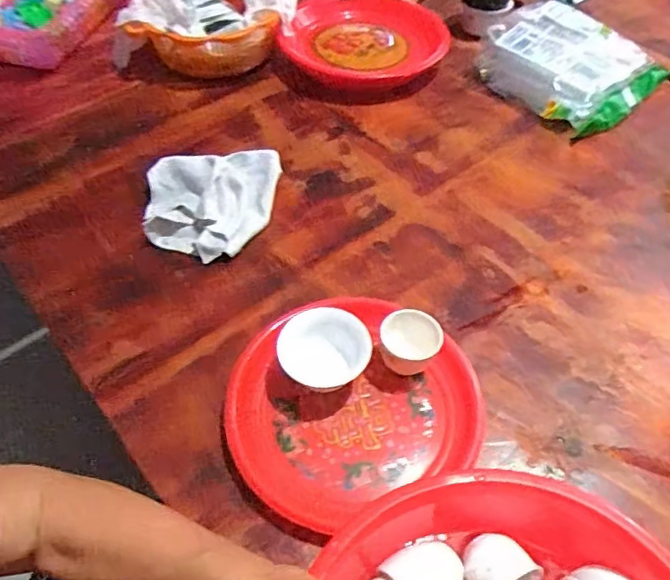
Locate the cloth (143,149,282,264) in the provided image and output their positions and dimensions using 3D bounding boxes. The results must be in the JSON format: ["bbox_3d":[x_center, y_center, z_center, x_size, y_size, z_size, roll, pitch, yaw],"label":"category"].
[{"bbox_3d":[-0.150,-0.122,0.704,0.155,0.046,0.183,18,54,14],"label":"cloth"}]

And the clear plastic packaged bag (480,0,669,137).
[{"bbox_3d":[0.341,-0.334,0.841,0.187,0.075,0.217,-38,61,-26],"label":"clear plastic packaged bag"}]

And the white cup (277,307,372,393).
[{"bbox_3d":[-0.009,0.064,0.550,0.086,0.064,0.078,11,53,8],"label":"white cup"}]

